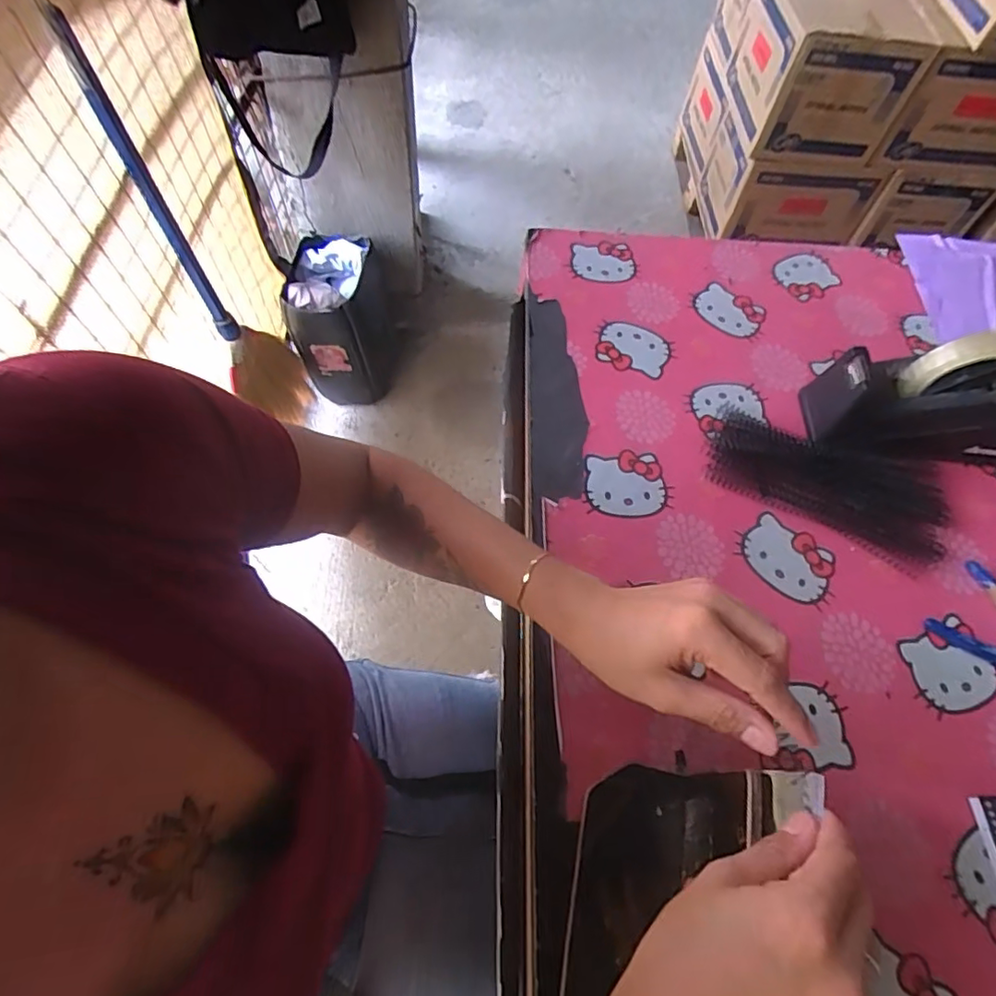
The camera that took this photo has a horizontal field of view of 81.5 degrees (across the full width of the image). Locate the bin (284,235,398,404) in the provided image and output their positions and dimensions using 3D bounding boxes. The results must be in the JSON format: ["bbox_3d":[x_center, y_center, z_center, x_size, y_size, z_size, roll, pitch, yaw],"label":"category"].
[{"bbox_3d":[-0.397,-0.469,1.558,0.239,0.353,0.363,2,62,-3],"label":"bin"}]

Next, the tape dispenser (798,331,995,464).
[{"bbox_3d":[0.422,-0.090,0.557,0.205,0.124,0.075,6,62,-1],"label":"tape dispenser"}]

